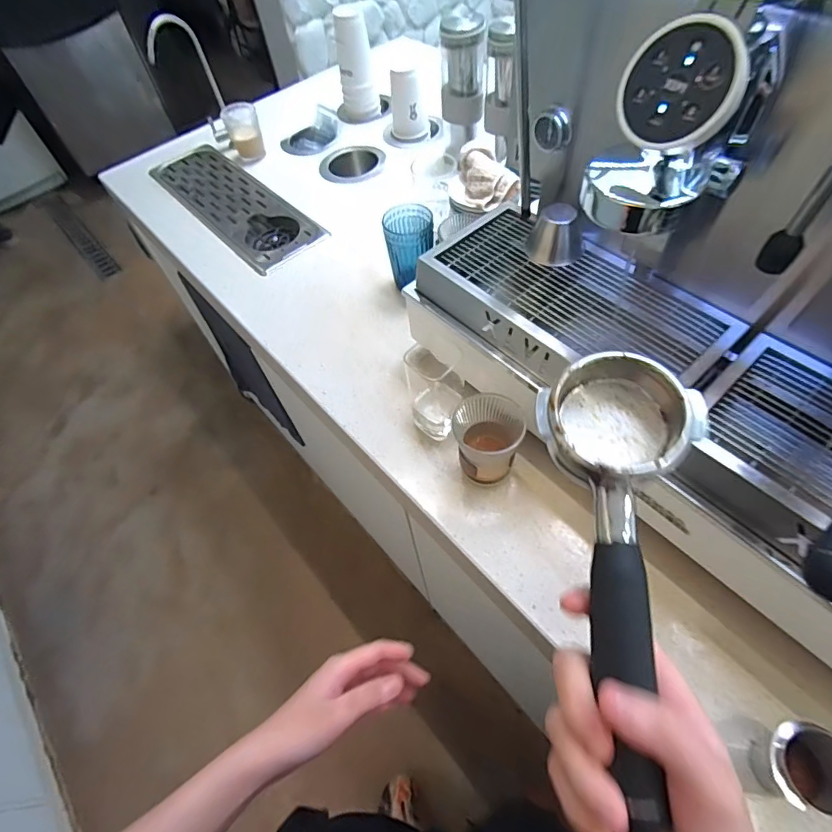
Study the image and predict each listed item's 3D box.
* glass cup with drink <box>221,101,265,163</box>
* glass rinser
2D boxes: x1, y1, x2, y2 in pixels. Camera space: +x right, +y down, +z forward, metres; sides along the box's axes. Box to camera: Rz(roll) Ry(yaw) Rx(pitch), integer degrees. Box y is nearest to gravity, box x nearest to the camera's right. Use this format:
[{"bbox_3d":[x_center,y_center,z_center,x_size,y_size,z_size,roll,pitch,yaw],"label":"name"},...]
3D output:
[{"bbox_3d":[-0.383,-0.637,1.069,0.074,0.091,0.084,-21,57,-8],"label":"glass cup with drink"},{"bbox_3d":[-0.385,-0.447,1.014,0.165,0.046,0.470,-42,68,-16],"label":"glass rinser"}]

